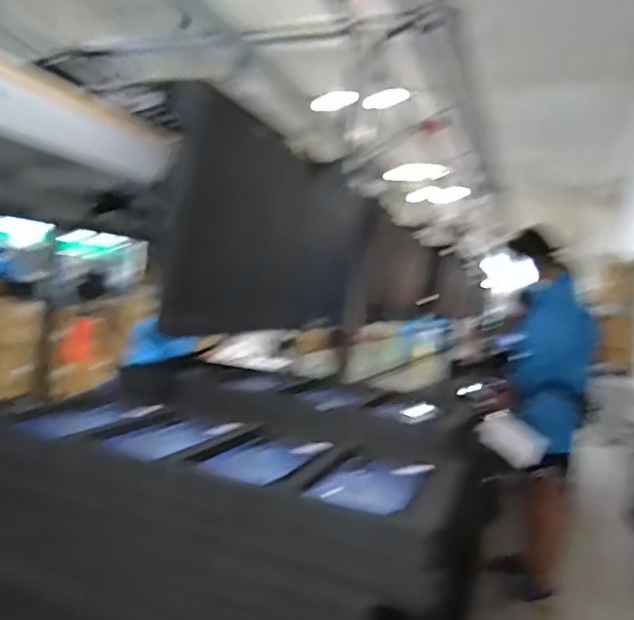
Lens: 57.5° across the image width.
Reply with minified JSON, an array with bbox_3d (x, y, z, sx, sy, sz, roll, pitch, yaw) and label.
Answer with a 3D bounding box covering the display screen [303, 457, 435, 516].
[{"bbox_3d":[0.057,0.174,0.577,0.082,0.014,0.160,7,3,24],"label":"display screen"}]

